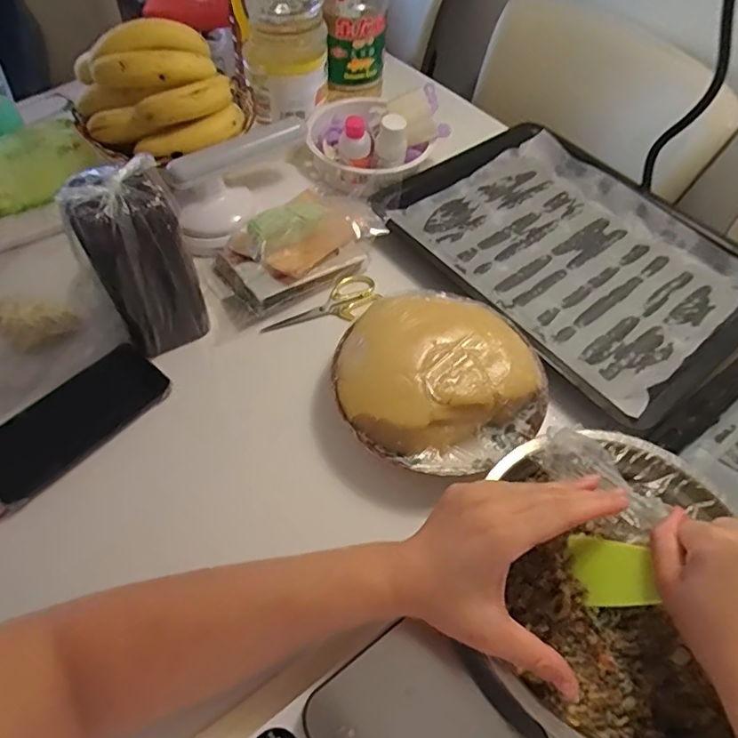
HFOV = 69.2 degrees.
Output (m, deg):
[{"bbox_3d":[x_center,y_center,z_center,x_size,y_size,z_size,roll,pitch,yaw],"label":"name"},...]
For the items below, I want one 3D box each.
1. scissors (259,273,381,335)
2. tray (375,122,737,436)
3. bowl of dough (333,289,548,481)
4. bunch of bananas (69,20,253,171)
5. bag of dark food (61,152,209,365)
[{"bbox_3d":[-0.046,-0.061,0.572,0.130,0.014,0.047,-33,63,-22],"label":"scissors"},{"bbox_3d":[0.234,-0.135,0.620,0.307,0.036,0.387,-33,63,-23],"label":"tray"},{"bbox_3d":[0.064,0.013,0.490,0.179,0.062,0.174,1,55,-2],"label":"bowl of dough"},{"bbox_3d":[-0.237,-0.312,0.598,0.194,0.103,0.137,-8,56,-10],"label":"bunch of bananas"},{"bbox_3d":[-0.200,-0.088,0.474,0.080,0.171,0.059,-20,58,-15],"label":"bag of dark food"}]

